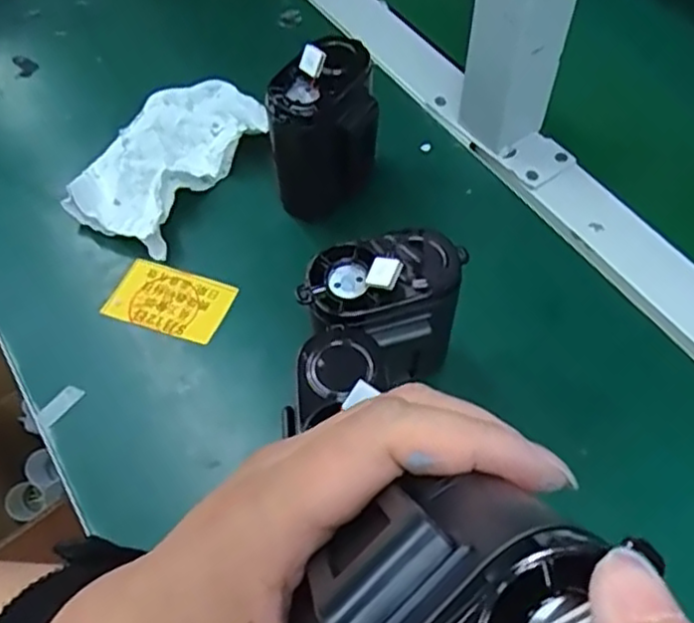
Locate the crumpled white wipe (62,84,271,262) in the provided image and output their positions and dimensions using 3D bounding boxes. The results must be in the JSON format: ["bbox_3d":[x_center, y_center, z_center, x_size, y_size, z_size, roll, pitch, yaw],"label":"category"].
[{"bbox_3d":[-0.109,-0.093,0.428,0.078,0.027,0.127,30,64,19],"label":"crumpled white wipe"}]

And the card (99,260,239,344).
[{"bbox_3d":[-0.098,-0.006,0.384,0.064,0.004,0.039,18,64,10],"label":"card"}]

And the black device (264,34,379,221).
[{"bbox_3d":[-0.012,-0.100,0.388,0.056,0.092,0.061,2,58,3],"label":"black device"}]

